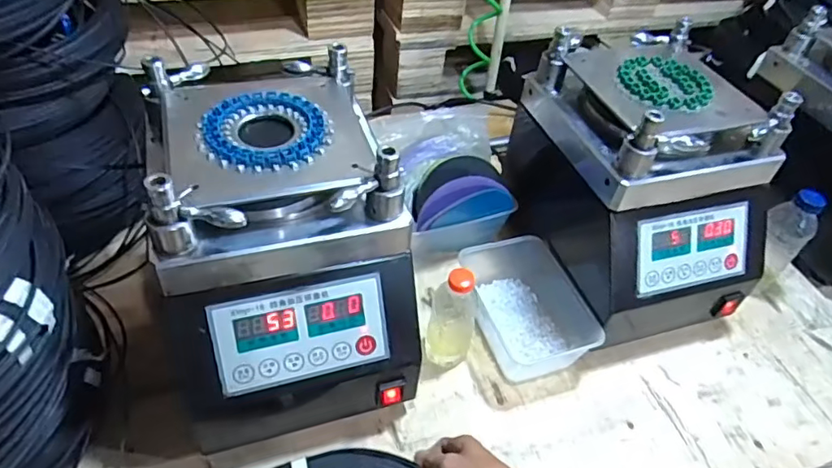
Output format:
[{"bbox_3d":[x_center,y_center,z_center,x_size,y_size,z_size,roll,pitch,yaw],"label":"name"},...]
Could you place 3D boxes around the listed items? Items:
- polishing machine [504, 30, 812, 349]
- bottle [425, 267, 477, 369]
[{"bbox_3d":[0.276,-0.059,0.698,0.220,0.274,0.286,-10,49,-15],"label":"polishing machine"},{"bbox_3d":[0.041,0.093,0.621,0.051,0.131,0.045,11,47,4],"label":"bottle"}]

